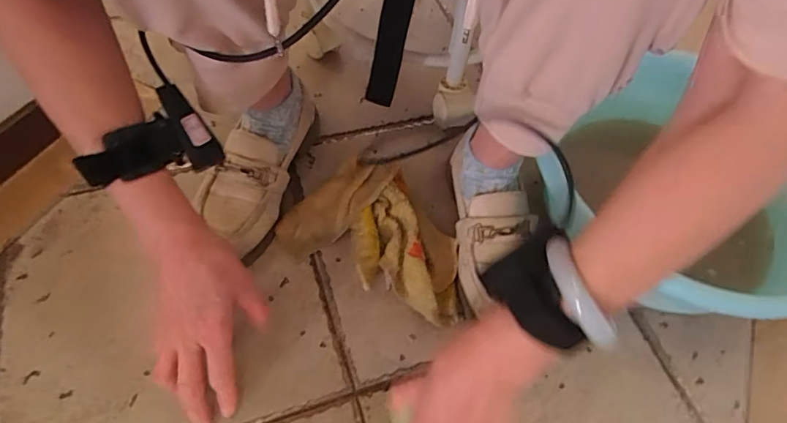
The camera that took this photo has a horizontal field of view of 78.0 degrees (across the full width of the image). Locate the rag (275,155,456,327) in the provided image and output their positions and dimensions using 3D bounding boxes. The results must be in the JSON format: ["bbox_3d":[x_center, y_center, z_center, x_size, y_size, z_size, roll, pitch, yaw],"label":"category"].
[{"bbox_3d":[-0.009,0.017,0.517,0.201,0.043,0.132,25,59,11],"label":"rag"}]

